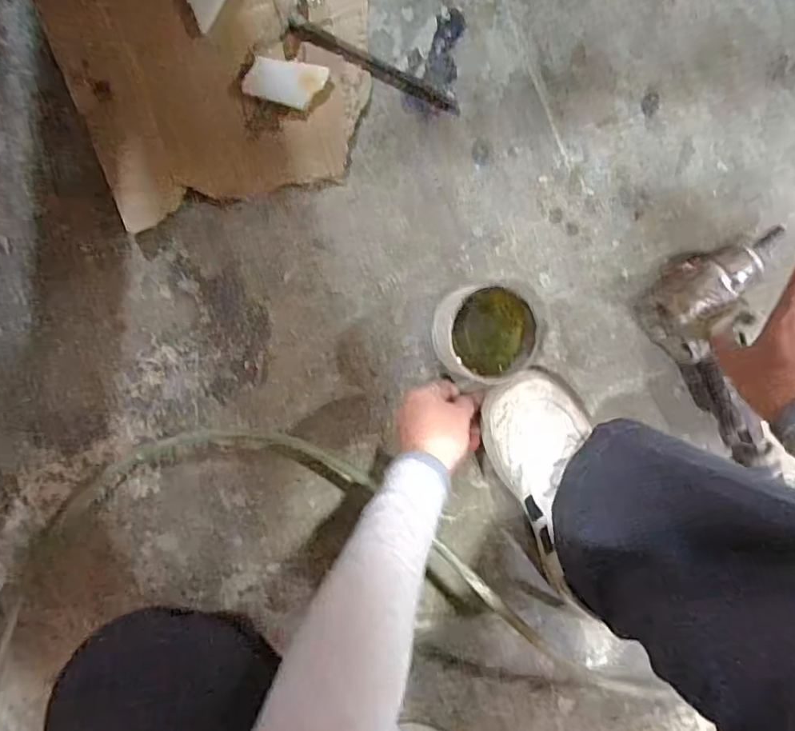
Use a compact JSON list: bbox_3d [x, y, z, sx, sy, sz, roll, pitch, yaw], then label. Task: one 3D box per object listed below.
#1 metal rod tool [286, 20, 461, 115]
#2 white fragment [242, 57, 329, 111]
[{"bbox_3d":[-0.018,-0.255,0.480,0.156,0.009,0.012,24,96,-6],"label":"metal rod tool"},{"bbox_3d":[-0.095,-0.238,0.473,0.066,0.013,0.034,10,98,-4],"label":"white fragment"}]

